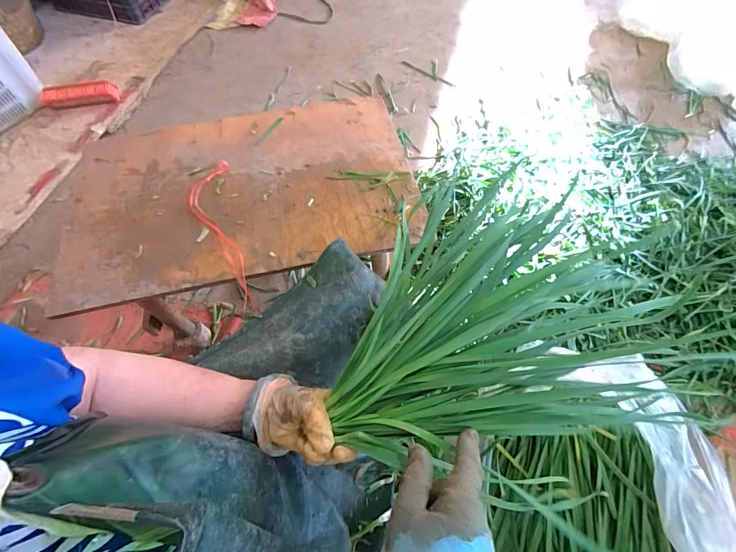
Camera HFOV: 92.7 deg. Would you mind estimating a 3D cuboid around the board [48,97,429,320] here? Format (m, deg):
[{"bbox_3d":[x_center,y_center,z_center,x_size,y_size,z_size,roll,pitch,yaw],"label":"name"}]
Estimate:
[{"bbox_3d":[-0.226,-0.166,0.653,0.605,0.022,0.387,-11,61,-6],"label":"board"}]

